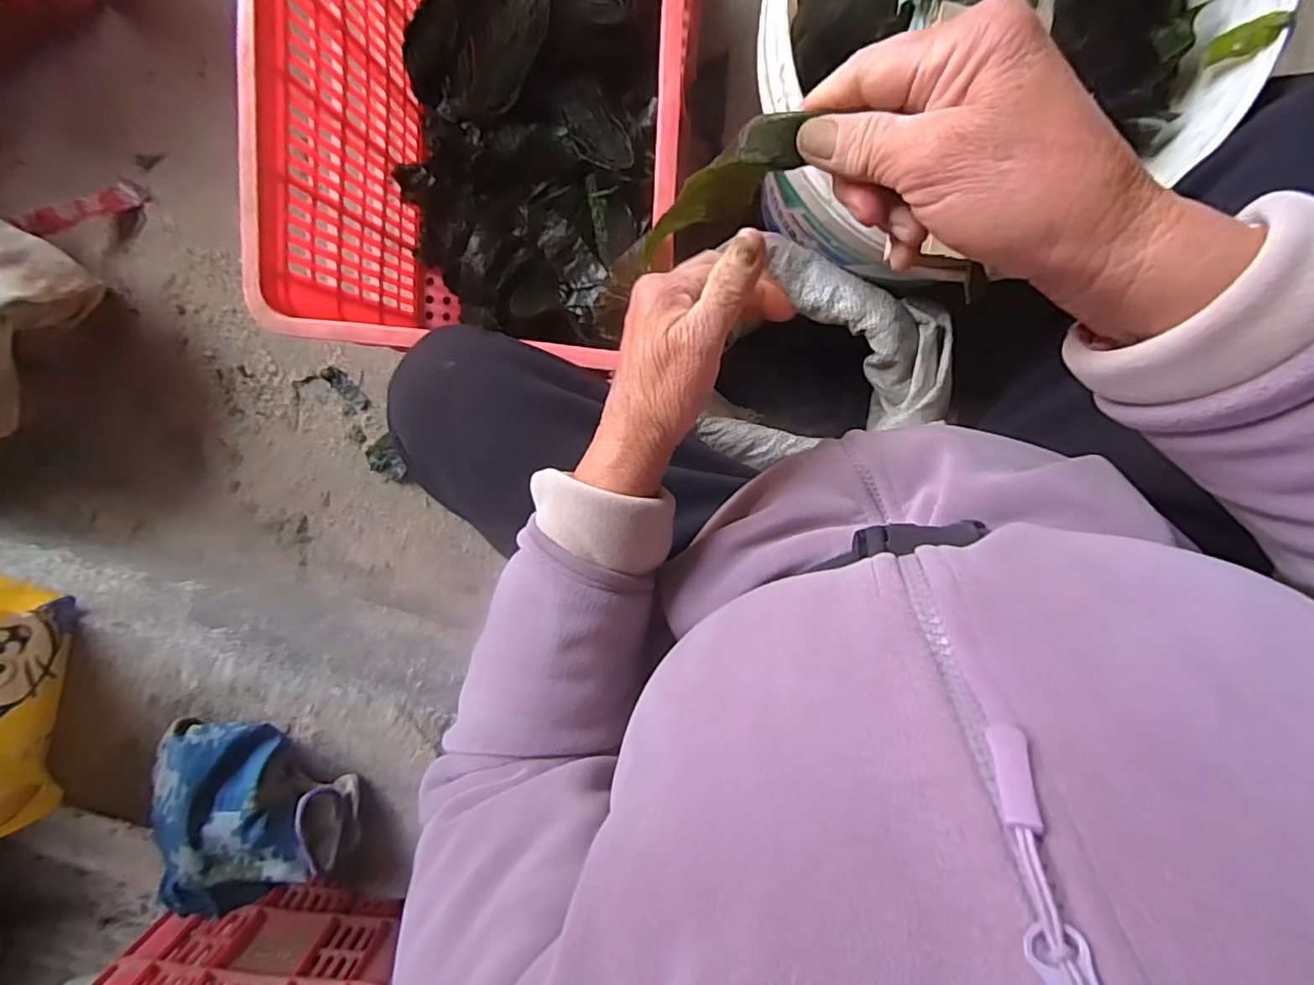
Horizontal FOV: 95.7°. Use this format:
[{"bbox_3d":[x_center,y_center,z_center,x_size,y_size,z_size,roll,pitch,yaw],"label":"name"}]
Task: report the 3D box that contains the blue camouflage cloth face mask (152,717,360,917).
[{"bbox_3d":[-0.380,0.301,0.561,0.150,0.074,0.177,-4,100,4],"label":"blue camouflage cloth face mask"}]

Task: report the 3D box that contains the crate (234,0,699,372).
[{"bbox_3d":[-0.145,-0.398,0.589,0.340,0.284,0.504,5,100,2],"label":"crate"}]

